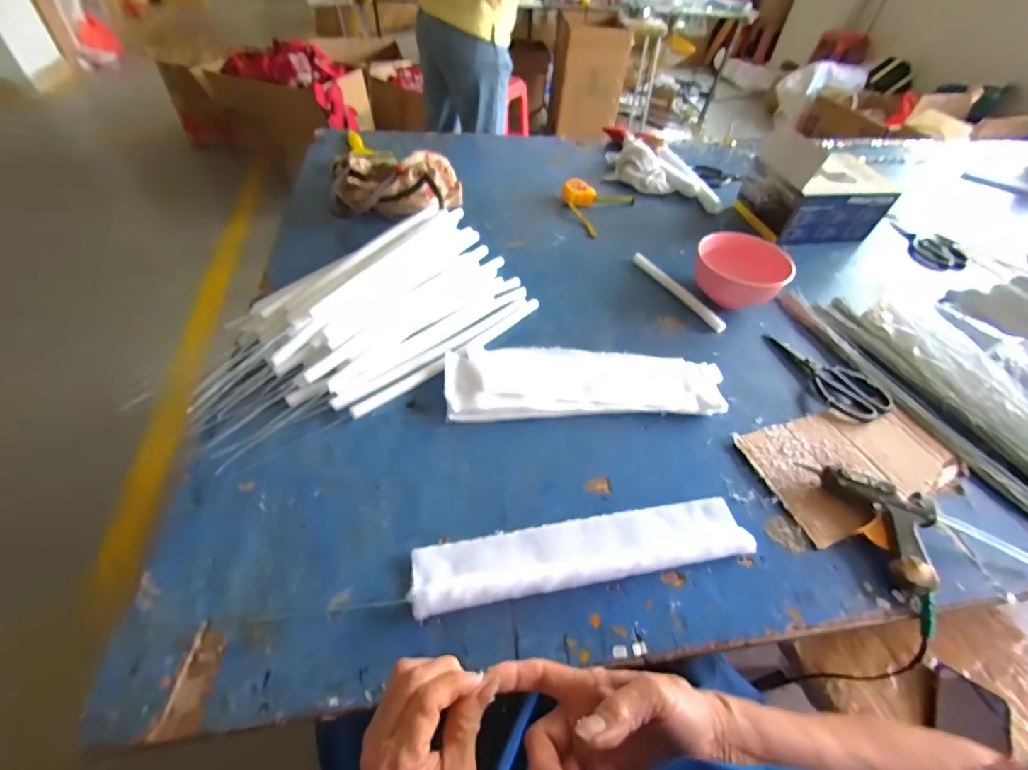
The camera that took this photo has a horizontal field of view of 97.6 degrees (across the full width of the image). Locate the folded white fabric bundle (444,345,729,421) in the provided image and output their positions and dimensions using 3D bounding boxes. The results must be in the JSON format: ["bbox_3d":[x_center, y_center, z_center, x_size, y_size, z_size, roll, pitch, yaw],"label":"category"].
[{"bbox_3d":[0.094,-0.006,0.616,0.366,0.029,0.121,0,48,-6],"label":"folded white fabric bundle"}]

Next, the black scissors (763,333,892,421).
[{"bbox_3d":[0.462,-0.022,0.665,0.088,0.007,0.182,-13,51,-17],"label":"black scissors"}]

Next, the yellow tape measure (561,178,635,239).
[{"bbox_3d":[0.165,-0.399,0.964,0.133,0.043,0.184,29,54,21],"label":"yellow tape measure"}]

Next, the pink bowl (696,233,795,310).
[{"bbox_3d":[0.378,-0.185,0.755,0.126,0.092,0.140,-32,58,-29],"label":"pink bowl"}]

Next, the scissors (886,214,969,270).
[{"bbox_3d":[0.901,-0.316,0.983,0.104,0.026,0.204,8,48,1],"label":"scissors"}]

